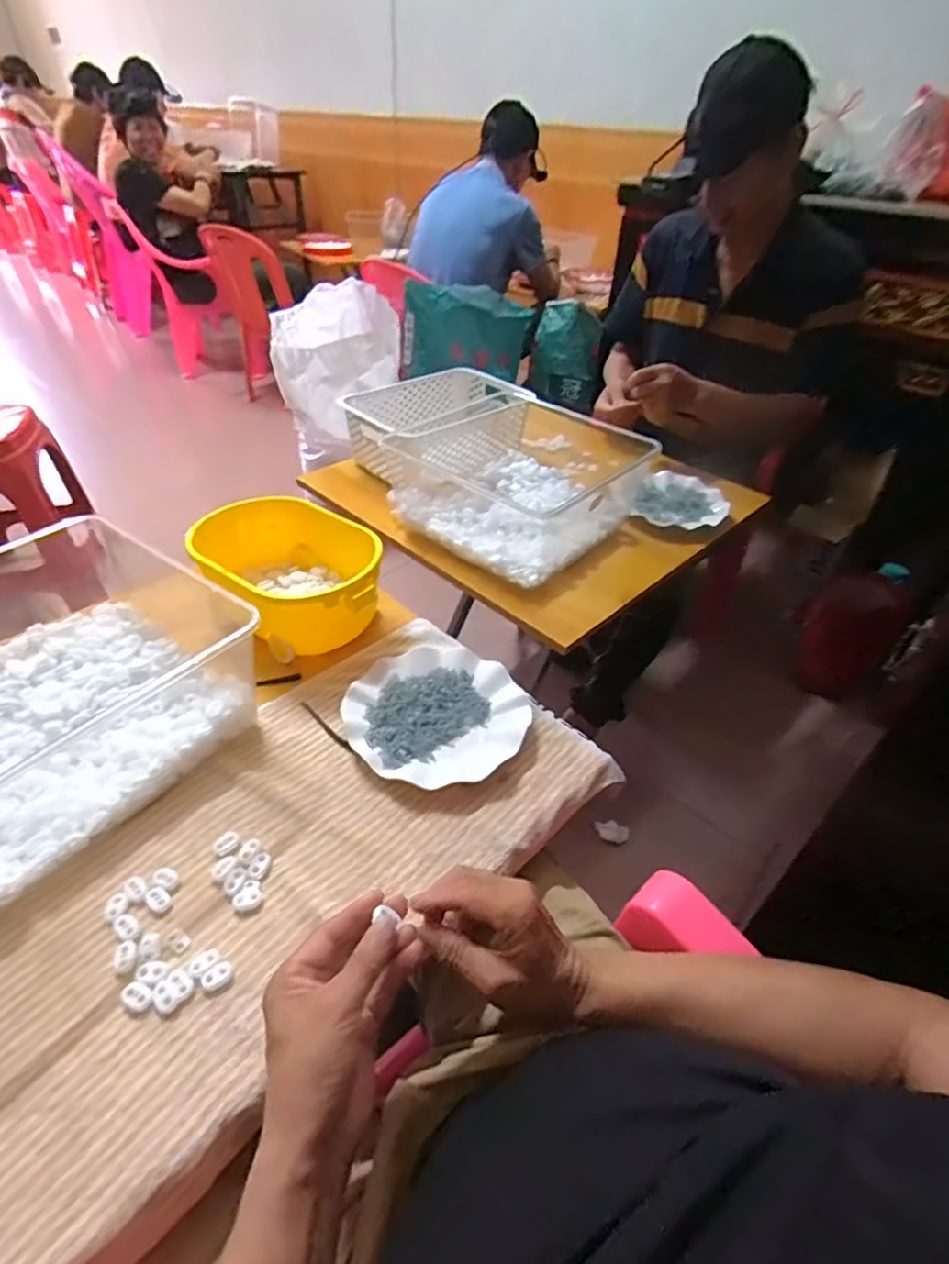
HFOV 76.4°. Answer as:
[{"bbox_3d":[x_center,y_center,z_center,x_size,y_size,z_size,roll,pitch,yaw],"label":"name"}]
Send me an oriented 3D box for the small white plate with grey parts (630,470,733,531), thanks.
[{"bbox_3d":[0.355,-0.225,1.031,0.148,0.032,0.191,18,43,17],"label":"small white plate with grey parts"}]

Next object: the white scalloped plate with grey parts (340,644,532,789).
[{"bbox_3d":[-0.041,0.083,0.620,0.168,0.027,0.175,2,41,-1],"label":"white scalloped plate with grey parts"}]

